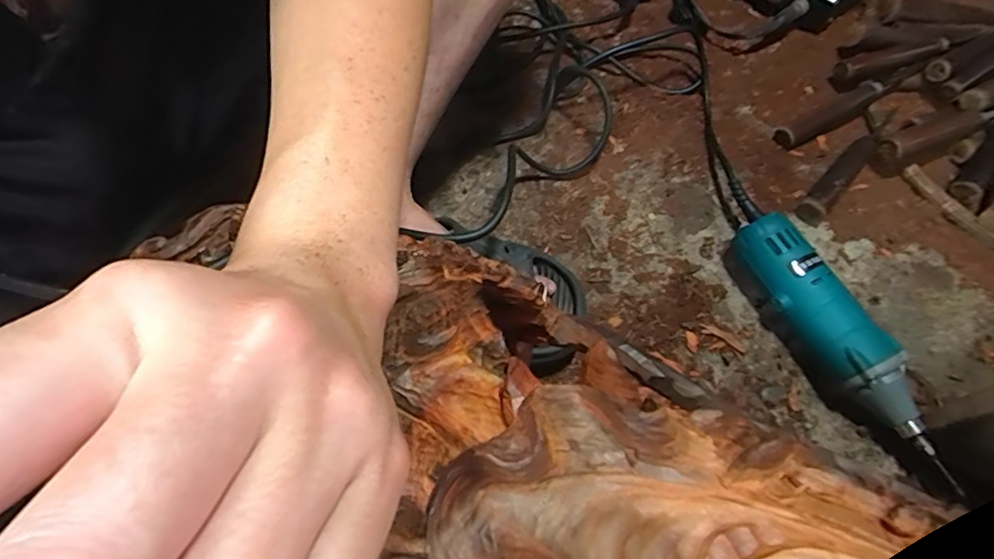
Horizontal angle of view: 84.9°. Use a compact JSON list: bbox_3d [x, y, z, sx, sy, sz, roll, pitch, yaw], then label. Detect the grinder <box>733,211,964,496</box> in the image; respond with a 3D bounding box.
[{"bbox_3d":[0.259,0.038,0.431,0.051,0.051,0.196,-22,65,-10],"label":"grinder"}]

